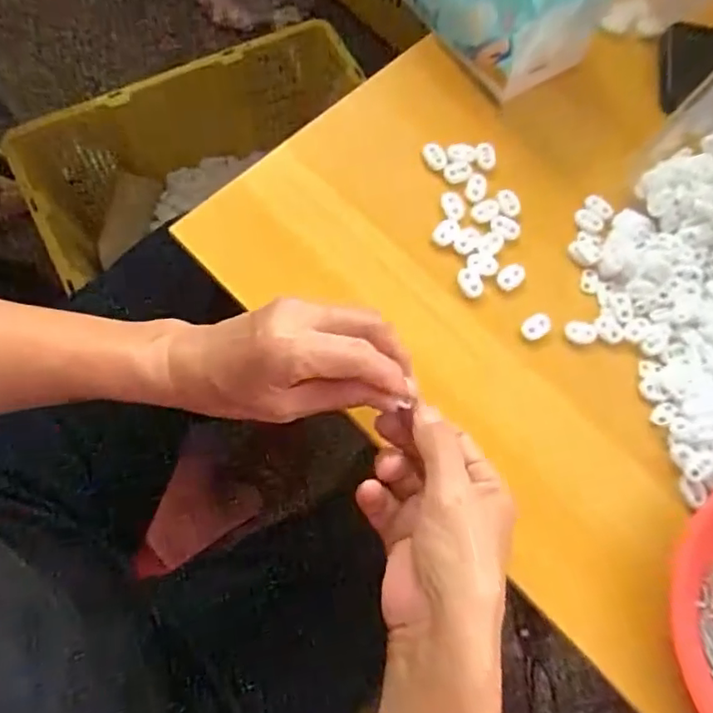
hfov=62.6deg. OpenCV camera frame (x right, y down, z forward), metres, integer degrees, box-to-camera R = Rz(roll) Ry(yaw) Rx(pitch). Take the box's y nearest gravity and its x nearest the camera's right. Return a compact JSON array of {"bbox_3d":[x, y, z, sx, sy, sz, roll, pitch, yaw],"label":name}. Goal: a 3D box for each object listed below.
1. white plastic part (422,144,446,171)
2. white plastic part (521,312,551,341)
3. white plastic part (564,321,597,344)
[{"bbox_3d":[0.061,-0.155,0.453,0.017,0.004,0.021,-28,79,-14],"label":"white plastic part"},{"bbox_3d":[0.130,-0.022,0.423,0.024,0.007,0.016,-35,80,-15],"label":"white plastic part"},{"bbox_3d":[0.163,-0.017,0.424,0.024,0.004,0.016,9,73,-4],"label":"white plastic part"}]

